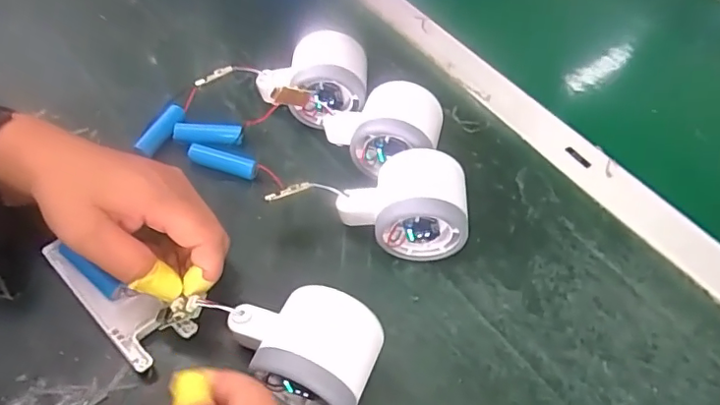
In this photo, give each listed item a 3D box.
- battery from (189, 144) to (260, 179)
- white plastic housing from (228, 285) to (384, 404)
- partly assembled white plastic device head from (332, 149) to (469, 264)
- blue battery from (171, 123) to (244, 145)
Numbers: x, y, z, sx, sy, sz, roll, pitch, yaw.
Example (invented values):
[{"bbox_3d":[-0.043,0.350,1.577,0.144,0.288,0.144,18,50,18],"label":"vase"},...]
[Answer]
[{"bbox_3d":[-0.099,-0.031,0.403,0.051,0.010,0.014,17,54,6],"label":"battery"},{"bbox_3d":[-0.033,0.080,0.304,0.080,0.057,0.056,21,55,10],"label":"white plastic housing"},{"bbox_3d":[0.029,0.001,0.367,0.081,0.059,0.051,11,54,2],"label":"partly assembled white plastic device head"},{"bbox_3d":[-0.113,-0.050,0.411,0.050,0.010,0.013,4,54,-3],"label":"blue battery"}]

